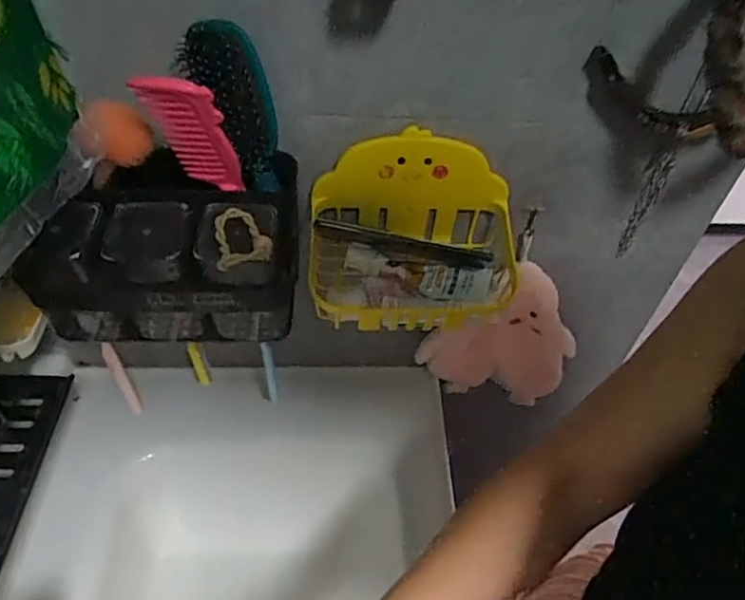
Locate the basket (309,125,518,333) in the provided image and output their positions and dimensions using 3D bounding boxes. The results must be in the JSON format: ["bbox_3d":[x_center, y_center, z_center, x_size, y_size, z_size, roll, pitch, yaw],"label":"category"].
[{"bbox_3d":[0.046,-0.056,0.531,0.202,0.133,0.119,0,47,-5],"label":"basket"}]

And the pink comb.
[{"bbox_3d":[-0.132,-0.123,0.429,0.052,0.127,0.012,15,70,9],"label":"pink comb"}]

